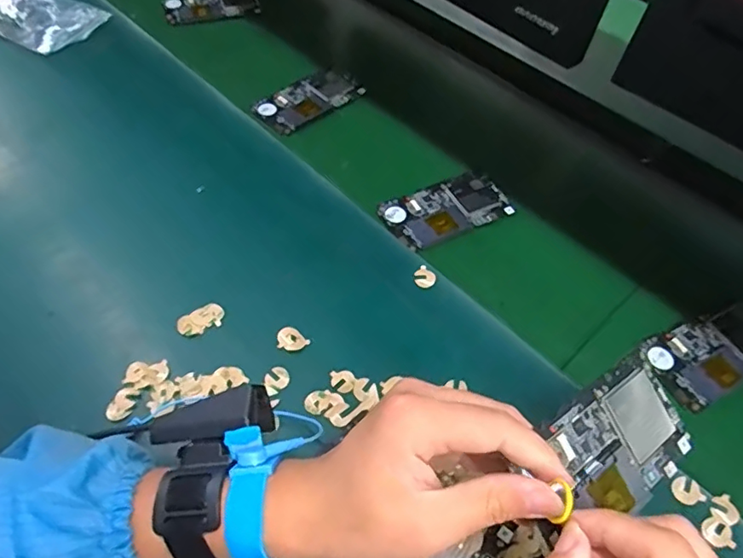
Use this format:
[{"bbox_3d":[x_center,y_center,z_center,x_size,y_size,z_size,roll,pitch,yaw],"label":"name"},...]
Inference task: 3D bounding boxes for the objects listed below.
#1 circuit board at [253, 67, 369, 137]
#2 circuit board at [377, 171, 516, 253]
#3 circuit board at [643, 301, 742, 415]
[{"bbox_3d":[-0.071,-0.207,0.627,0.063,0.008,0.129,40,61,21],"label":"circuit board"},{"bbox_3d":[0.074,-0.068,0.532,0.123,0.007,0.065,-23,59,-19],"label":"circuit board"},{"bbox_3d":[0.288,0.059,0.452,0.124,0.004,0.062,-19,58,-18],"label":"circuit board"}]

